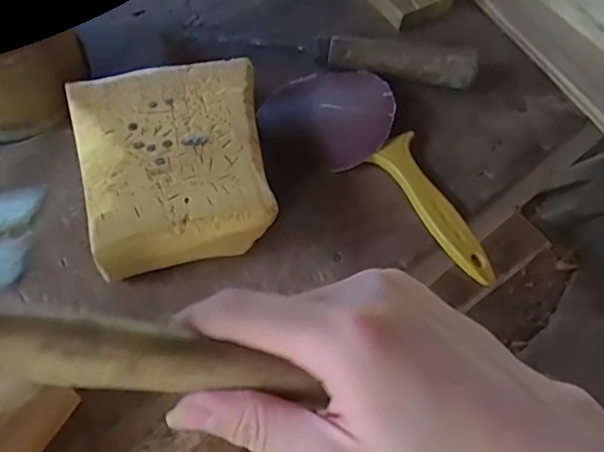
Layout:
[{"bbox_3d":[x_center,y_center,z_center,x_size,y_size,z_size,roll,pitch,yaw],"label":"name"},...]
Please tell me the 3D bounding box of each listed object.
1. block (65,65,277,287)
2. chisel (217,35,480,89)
[{"bbox_3d":[-0.074,-0.034,0.346,0.113,0.042,0.136,-11,59,-14],"label":"block"},{"bbox_3d":[0.034,-0.126,0.421,0.184,0.030,0.026,14,56,2],"label":"chisel"}]

